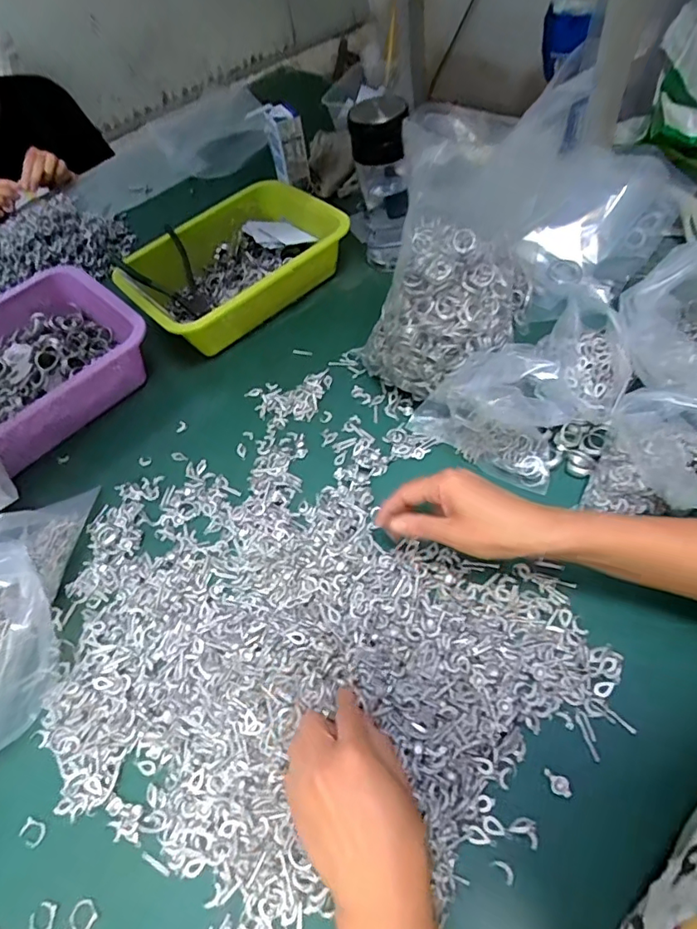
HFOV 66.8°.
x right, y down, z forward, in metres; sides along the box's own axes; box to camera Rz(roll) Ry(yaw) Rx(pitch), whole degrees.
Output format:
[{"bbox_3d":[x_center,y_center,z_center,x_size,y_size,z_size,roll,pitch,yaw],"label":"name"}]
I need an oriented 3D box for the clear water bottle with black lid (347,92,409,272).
[{"bbox_3d":[0.045,-0.348,0.661,0.067,0.182,0.079,11,58,16],"label":"clear water bottle with black lid"}]

